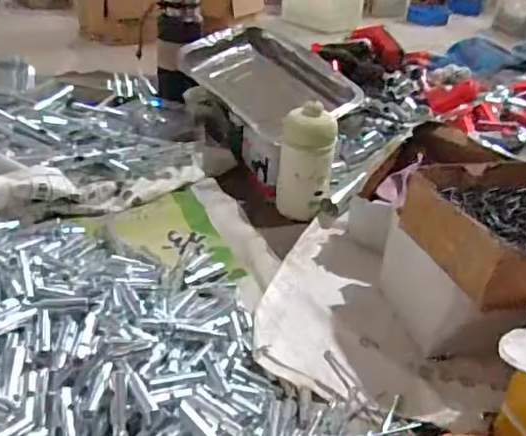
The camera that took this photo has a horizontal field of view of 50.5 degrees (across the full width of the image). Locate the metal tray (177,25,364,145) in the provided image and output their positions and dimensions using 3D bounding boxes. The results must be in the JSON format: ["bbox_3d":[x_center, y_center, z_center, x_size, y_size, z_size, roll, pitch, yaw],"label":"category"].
[{"bbox_3d":[0.005,-0.208,0.852,0.183,0.044,0.244,-29,59,-24],"label":"metal tray"}]

